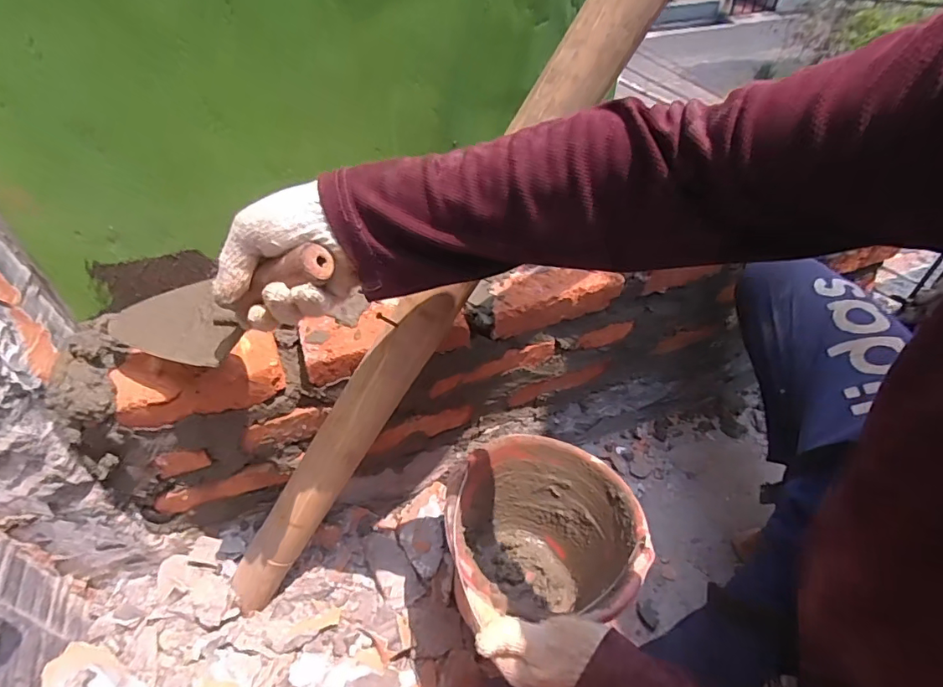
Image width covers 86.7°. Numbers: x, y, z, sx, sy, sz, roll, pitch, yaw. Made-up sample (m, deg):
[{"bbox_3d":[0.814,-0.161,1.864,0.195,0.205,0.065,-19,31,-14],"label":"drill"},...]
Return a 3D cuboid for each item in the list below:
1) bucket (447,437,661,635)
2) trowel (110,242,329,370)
[{"bbox_3d":[0.087,0.233,0.609,0.218,0.198,0.229,0,44,0],"label":"bucket"},{"bbox_3d":[-0.223,-0.030,0.441,0.293,0.067,0.063,-10,34,38],"label":"trowel"}]

